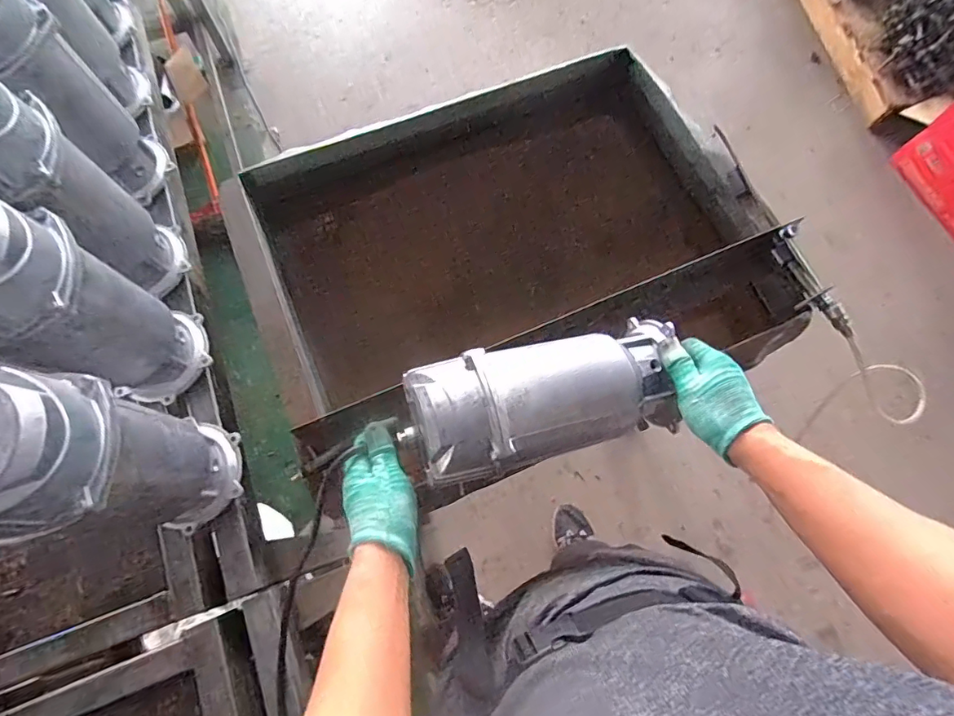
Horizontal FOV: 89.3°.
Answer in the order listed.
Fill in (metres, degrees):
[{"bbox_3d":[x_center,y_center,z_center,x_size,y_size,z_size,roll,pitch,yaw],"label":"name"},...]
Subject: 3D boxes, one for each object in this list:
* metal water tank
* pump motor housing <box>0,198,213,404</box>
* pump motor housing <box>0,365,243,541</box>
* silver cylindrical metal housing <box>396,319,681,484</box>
[{"bbox_3d":[0.046,-0.151,0.805,0.759,0.242,0.603,-26,74,-8],"label":"metal water tank"},{"bbox_3d":[-0.425,-0.042,0.514,0.123,0.296,0.124,-21,74,-7],"label":"pump motor housing"},{"bbox_3d":[-0.351,0.103,0.468,0.104,0.297,0.123,-11,73,-4],"label":"pump motor housing"},{"bbox_3d":[0.075,0.046,0.527,0.291,0.100,0.118,-12,72,-18],"label":"silver cylindrical metal housing"}]

